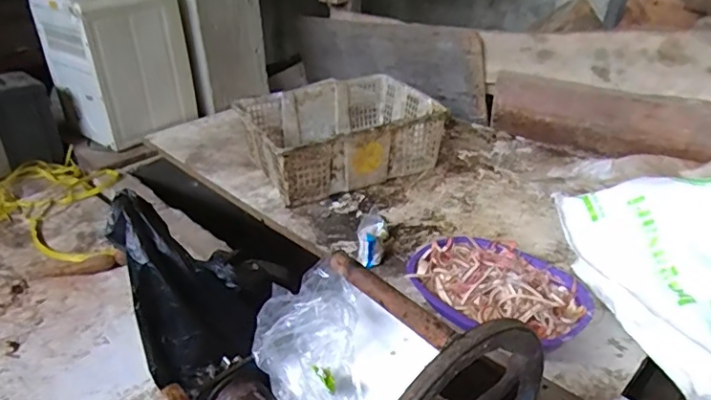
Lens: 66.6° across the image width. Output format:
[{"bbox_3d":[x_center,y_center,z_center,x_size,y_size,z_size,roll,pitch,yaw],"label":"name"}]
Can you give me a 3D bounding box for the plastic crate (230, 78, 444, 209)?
[{"bbox_3d":[-0.041,-0.170,1.422,0.465,0.169,0.327,-15,33,-22],"label":"plastic crate"}]

